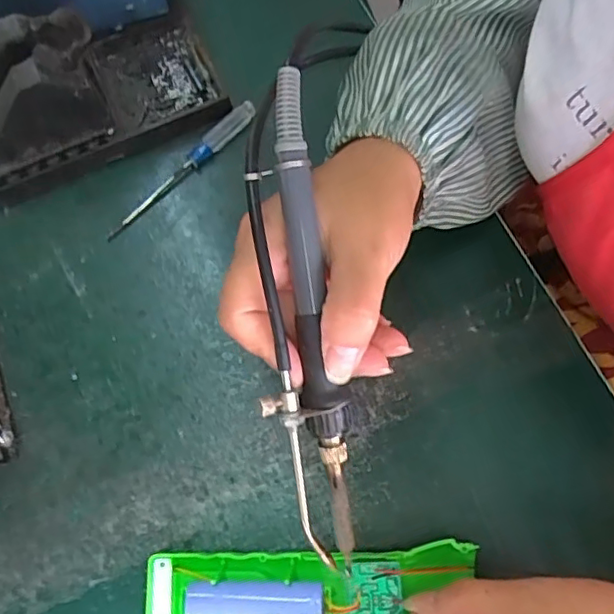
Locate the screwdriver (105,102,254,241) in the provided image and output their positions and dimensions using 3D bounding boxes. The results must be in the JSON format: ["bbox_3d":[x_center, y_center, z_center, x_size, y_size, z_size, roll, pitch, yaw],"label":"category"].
[{"bbox_3d":[-0.077,-0.085,0.356,0.119,0.015,0.008,-43,77,-9],"label":"screwdriver"}]

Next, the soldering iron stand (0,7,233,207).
[{"bbox_3d":[-0.139,-0.136,0.341,0.157,0.071,0.084,-23,75,-4],"label":"soldering iron stand"}]

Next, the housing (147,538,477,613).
[{"bbox_3d":[-0.001,0.139,0.276,0.157,0.019,0.044,-7,74,6],"label":"housing"}]

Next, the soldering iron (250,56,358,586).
[{"bbox_3d":[-0.003,0.010,0.238,0.029,0.027,0.197,-7,97,0],"label":"soldering iron"}]

